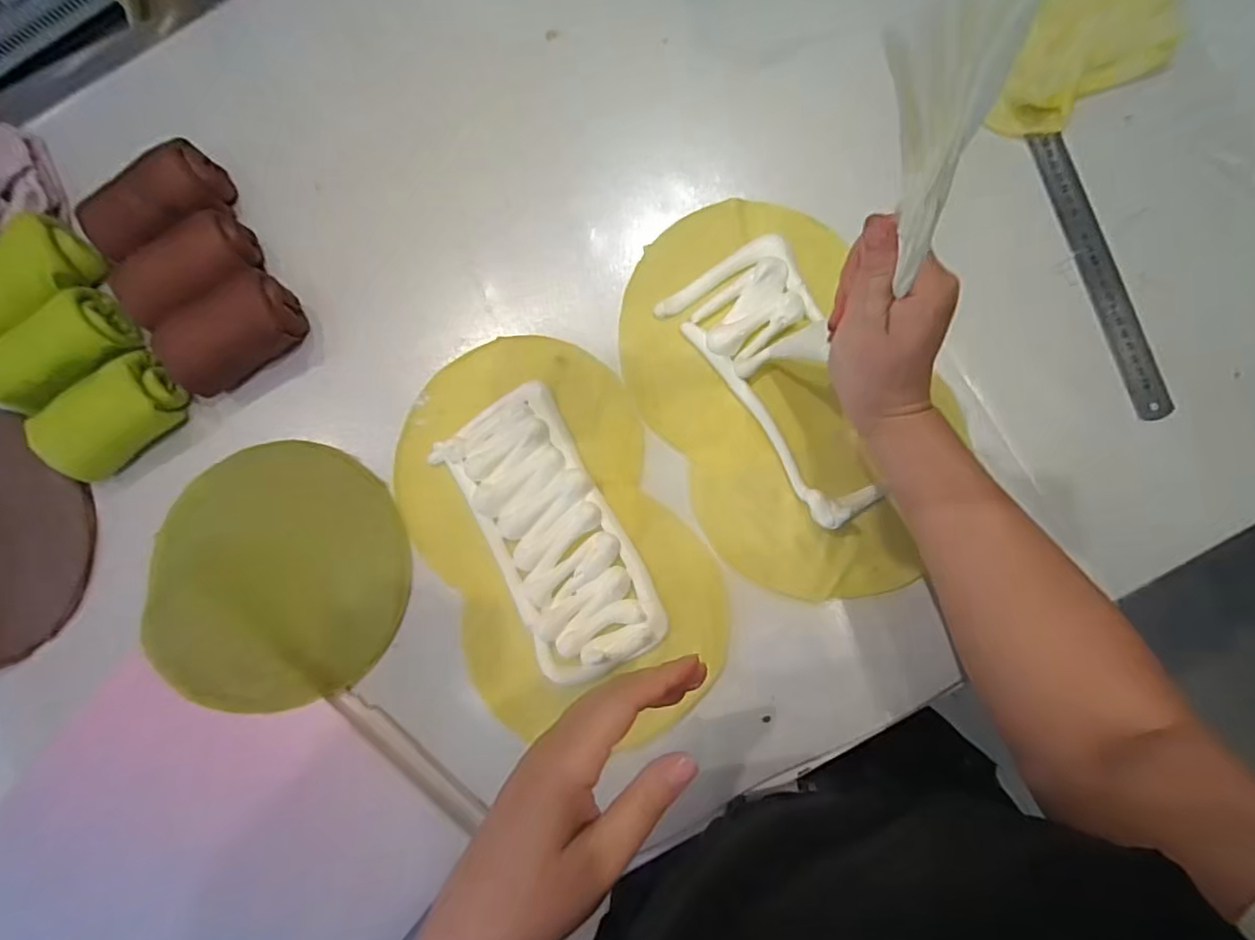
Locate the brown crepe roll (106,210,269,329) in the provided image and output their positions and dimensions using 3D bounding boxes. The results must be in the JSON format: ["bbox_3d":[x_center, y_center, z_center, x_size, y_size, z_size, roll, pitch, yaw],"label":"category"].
[{"bbox_3d":[-0.343,-0.153,0.492,0.104,0.068,0.066,-28,83,2],"label":"brown crepe roll"}]

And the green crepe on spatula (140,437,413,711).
[{"bbox_3d":[-0.276,0.083,0.476,0.206,0.040,0.201,0,85,5],"label":"green crepe on spatula"}]

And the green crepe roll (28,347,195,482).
[{"bbox_3d":[-0.412,-0.043,0.497,0.111,0.051,0.059,-34,83,2],"label":"green crepe roll"}]

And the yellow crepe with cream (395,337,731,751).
[{"bbox_3d":[-0.058,0.052,0.472,0.193,0.013,0.316,-28,83,2],"label":"yellow crepe with cream"}]

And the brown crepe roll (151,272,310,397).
[{"bbox_3d":[-0.309,-0.105,0.487,0.103,0.062,0.055,-31,83,2],"label":"brown crepe roll"}]

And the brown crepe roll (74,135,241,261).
[{"bbox_3d":[-0.372,-0.207,0.502,0.110,0.064,0.059,-29,83,2],"label":"brown crepe roll"}]

